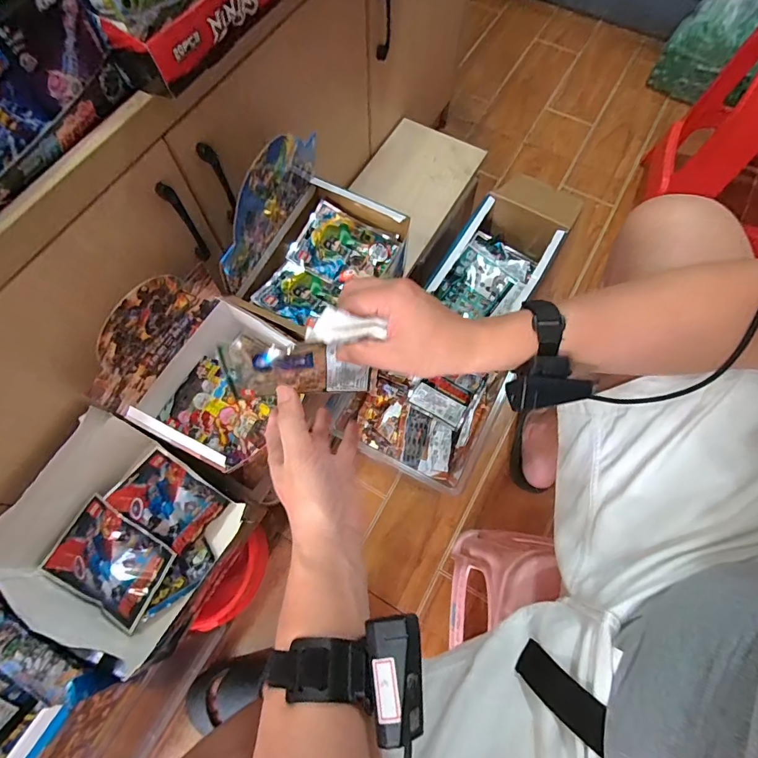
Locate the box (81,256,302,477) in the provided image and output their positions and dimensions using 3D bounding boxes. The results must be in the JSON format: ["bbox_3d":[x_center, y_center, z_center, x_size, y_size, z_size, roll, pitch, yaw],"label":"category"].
[{"bbox_3d":[-0.221,-0.016,0.555,0.170,0.182,0.202,25,70,9],"label":"box"}]

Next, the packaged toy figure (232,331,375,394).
[{"bbox_3d":[-0.079,-0.009,0.444,0.136,0.114,0.018,-2,68,-1],"label":"packaged toy figure"}]

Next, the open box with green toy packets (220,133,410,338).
[{"bbox_3d":[-0.084,-0.194,0.611,0.198,0.190,0.252,25,70,9],"label":"open box with green toy packets"}]

